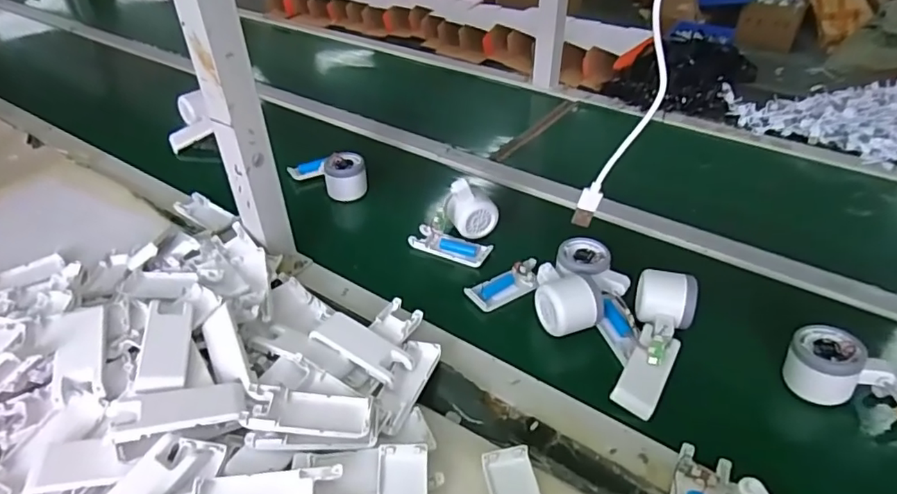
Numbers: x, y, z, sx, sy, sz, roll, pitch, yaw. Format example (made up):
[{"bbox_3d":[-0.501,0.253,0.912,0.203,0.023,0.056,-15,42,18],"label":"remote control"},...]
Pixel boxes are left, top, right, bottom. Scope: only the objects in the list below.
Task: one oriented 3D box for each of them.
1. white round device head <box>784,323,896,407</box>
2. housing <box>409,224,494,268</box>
[{"bbox_3d":[0.368,0.114,0.523,0.082,0.059,0.051,7,39,10],"label":"white round device head"},{"bbox_3d":[0.003,0.000,0.717,0.103,0.014,0.042,15,41,20],"label":"housing"}]

